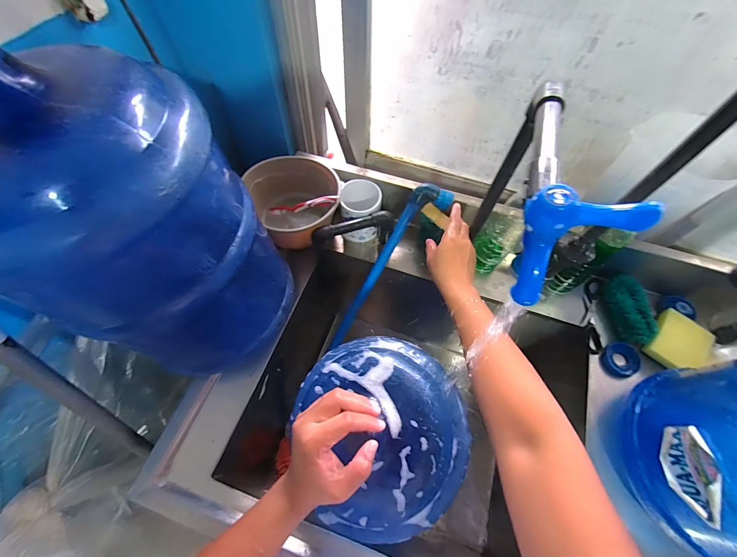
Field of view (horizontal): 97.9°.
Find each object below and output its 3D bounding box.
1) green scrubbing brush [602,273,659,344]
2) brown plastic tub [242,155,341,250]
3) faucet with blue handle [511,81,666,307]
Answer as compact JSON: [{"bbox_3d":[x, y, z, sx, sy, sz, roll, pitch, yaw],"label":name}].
[{"bbox_3d":[0.466,0.057,0.575,0.057,0.038,0.124,-1,62,-2],"label":"green scrubbing brush"},{"bbox_3d":[-0.134,-0.146,0.617,0.150,0.100,0.154,1,62,-1],"label":"brown plastic tub"},{"bbox_3d":[0.158,-0.089,0.260,0.062,0.084,0.222,18,63,8],"label":"faucet with blue handle"}]

